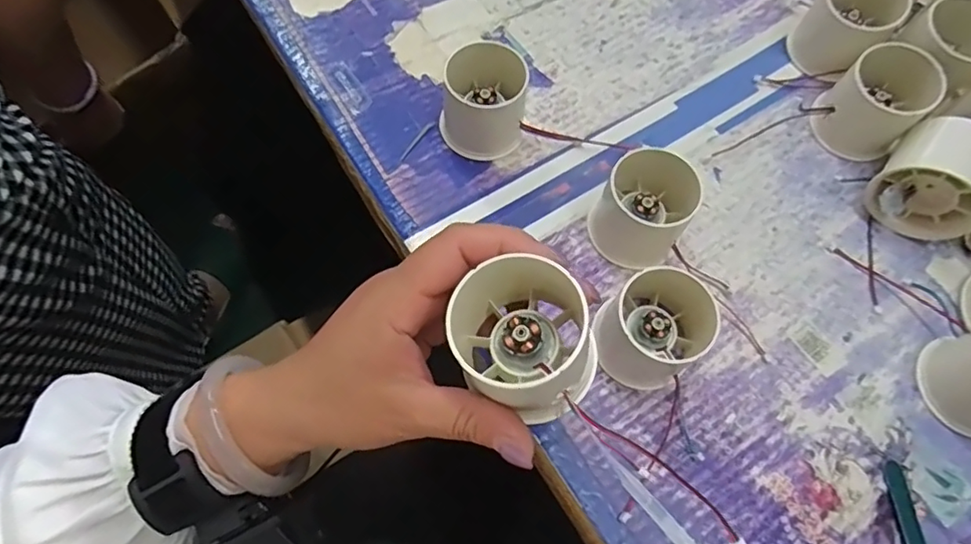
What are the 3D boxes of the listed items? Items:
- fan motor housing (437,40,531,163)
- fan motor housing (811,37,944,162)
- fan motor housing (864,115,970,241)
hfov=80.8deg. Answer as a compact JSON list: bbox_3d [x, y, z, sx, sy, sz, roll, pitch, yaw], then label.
[{"bbox_3d":[-0.001,-0.111,0.362,0.052,0.052,0.059,4,68,1],"label":"fan motor housing"},{"bbox_3d":[0.249,-0.108,0.364,0.052,0.050,0.053,-41,74,-16],"label":"fan motor housing"},{"bbox_3d":[0.269,-0.057,0.348,0.055,0.047,0.059,26,69,9],"label":"fan motor housing"}]

